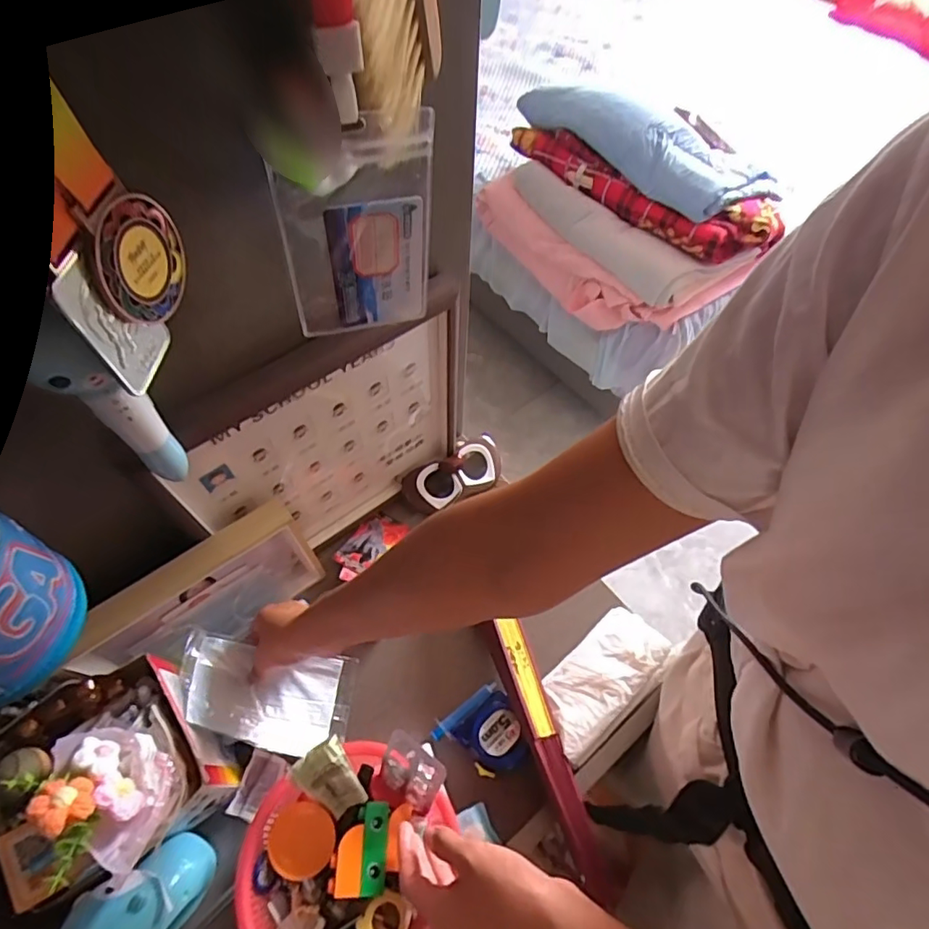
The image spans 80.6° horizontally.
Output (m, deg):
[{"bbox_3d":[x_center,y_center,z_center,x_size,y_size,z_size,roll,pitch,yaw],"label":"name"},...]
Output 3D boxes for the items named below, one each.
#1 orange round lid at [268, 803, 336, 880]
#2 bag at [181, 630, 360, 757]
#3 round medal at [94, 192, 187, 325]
[{"bbox_3d":[-0.138,0.318,0.464,0.054,0.008,0.053,1,60,-1],"label":"orange round lid"},{"bbox_3d":[-0.186,0.219,0.527,0.163,0.026,0.091,22,49,-23],"label":"bag"},{"bbox_3d":[-0.167,-0.106,0.285,0.006,0.059,0.059,11,60,5],"label":"round medal"}]

